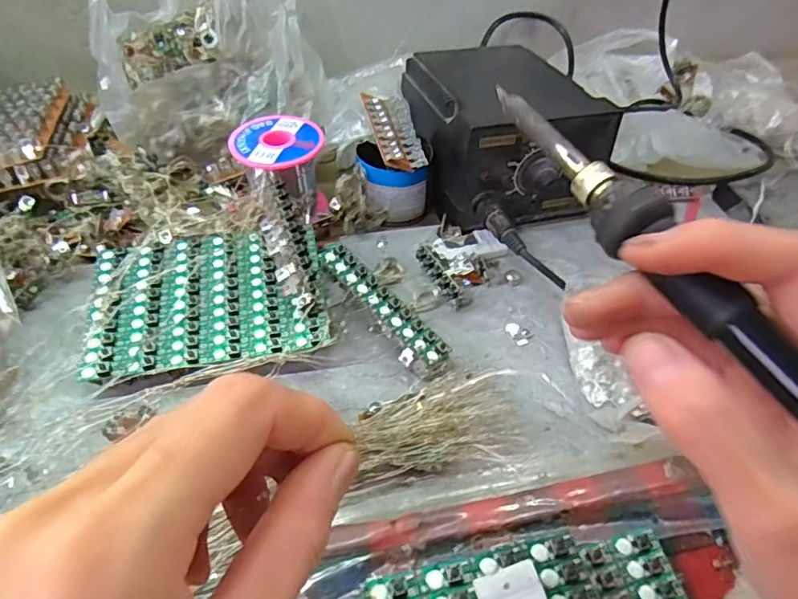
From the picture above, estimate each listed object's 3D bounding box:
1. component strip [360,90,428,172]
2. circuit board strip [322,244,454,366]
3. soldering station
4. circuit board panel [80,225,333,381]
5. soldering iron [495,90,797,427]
[{"bbox_3d":[-0.004,-0.126,0.408,0.035,0.012,0.096,-7,48,-9],"label":"component strip"},{"bbox_3d":[-0.008,0.001,0.320,0.094,0.004,0.016,44,58,15],"label":"circuit board strip"},{"bbox_3d":[0.073,-0.128,0.420,0.114,0.079,0.147,-12,49,-14],"label":"soldering station"},{"bbox_3d":[-0.110,-0.003,0.323,0.129,0.005,0.094,-8,48,-10],"label":"circuit board panel"},{"bbox_3d":[0.090,0.005,0.148,0.017,0.016,0.209,-21,60,-21],"label":"soldering iron"}]

